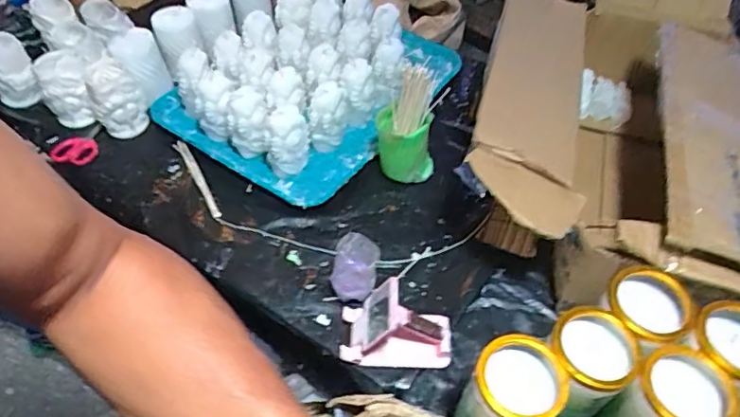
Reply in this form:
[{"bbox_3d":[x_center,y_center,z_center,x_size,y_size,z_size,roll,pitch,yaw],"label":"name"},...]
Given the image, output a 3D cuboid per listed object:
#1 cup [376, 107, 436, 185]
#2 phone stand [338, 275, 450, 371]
[{"bbox_3d":[0.051,-0.095,0.780,0.083,0.098,0.066,3,51,2],"label":"cup"},{"bbox_3d":[0.030,0.124,0.613,0.120,0.081,0.088,-1,51,-2],"label":"phone stand"}]

